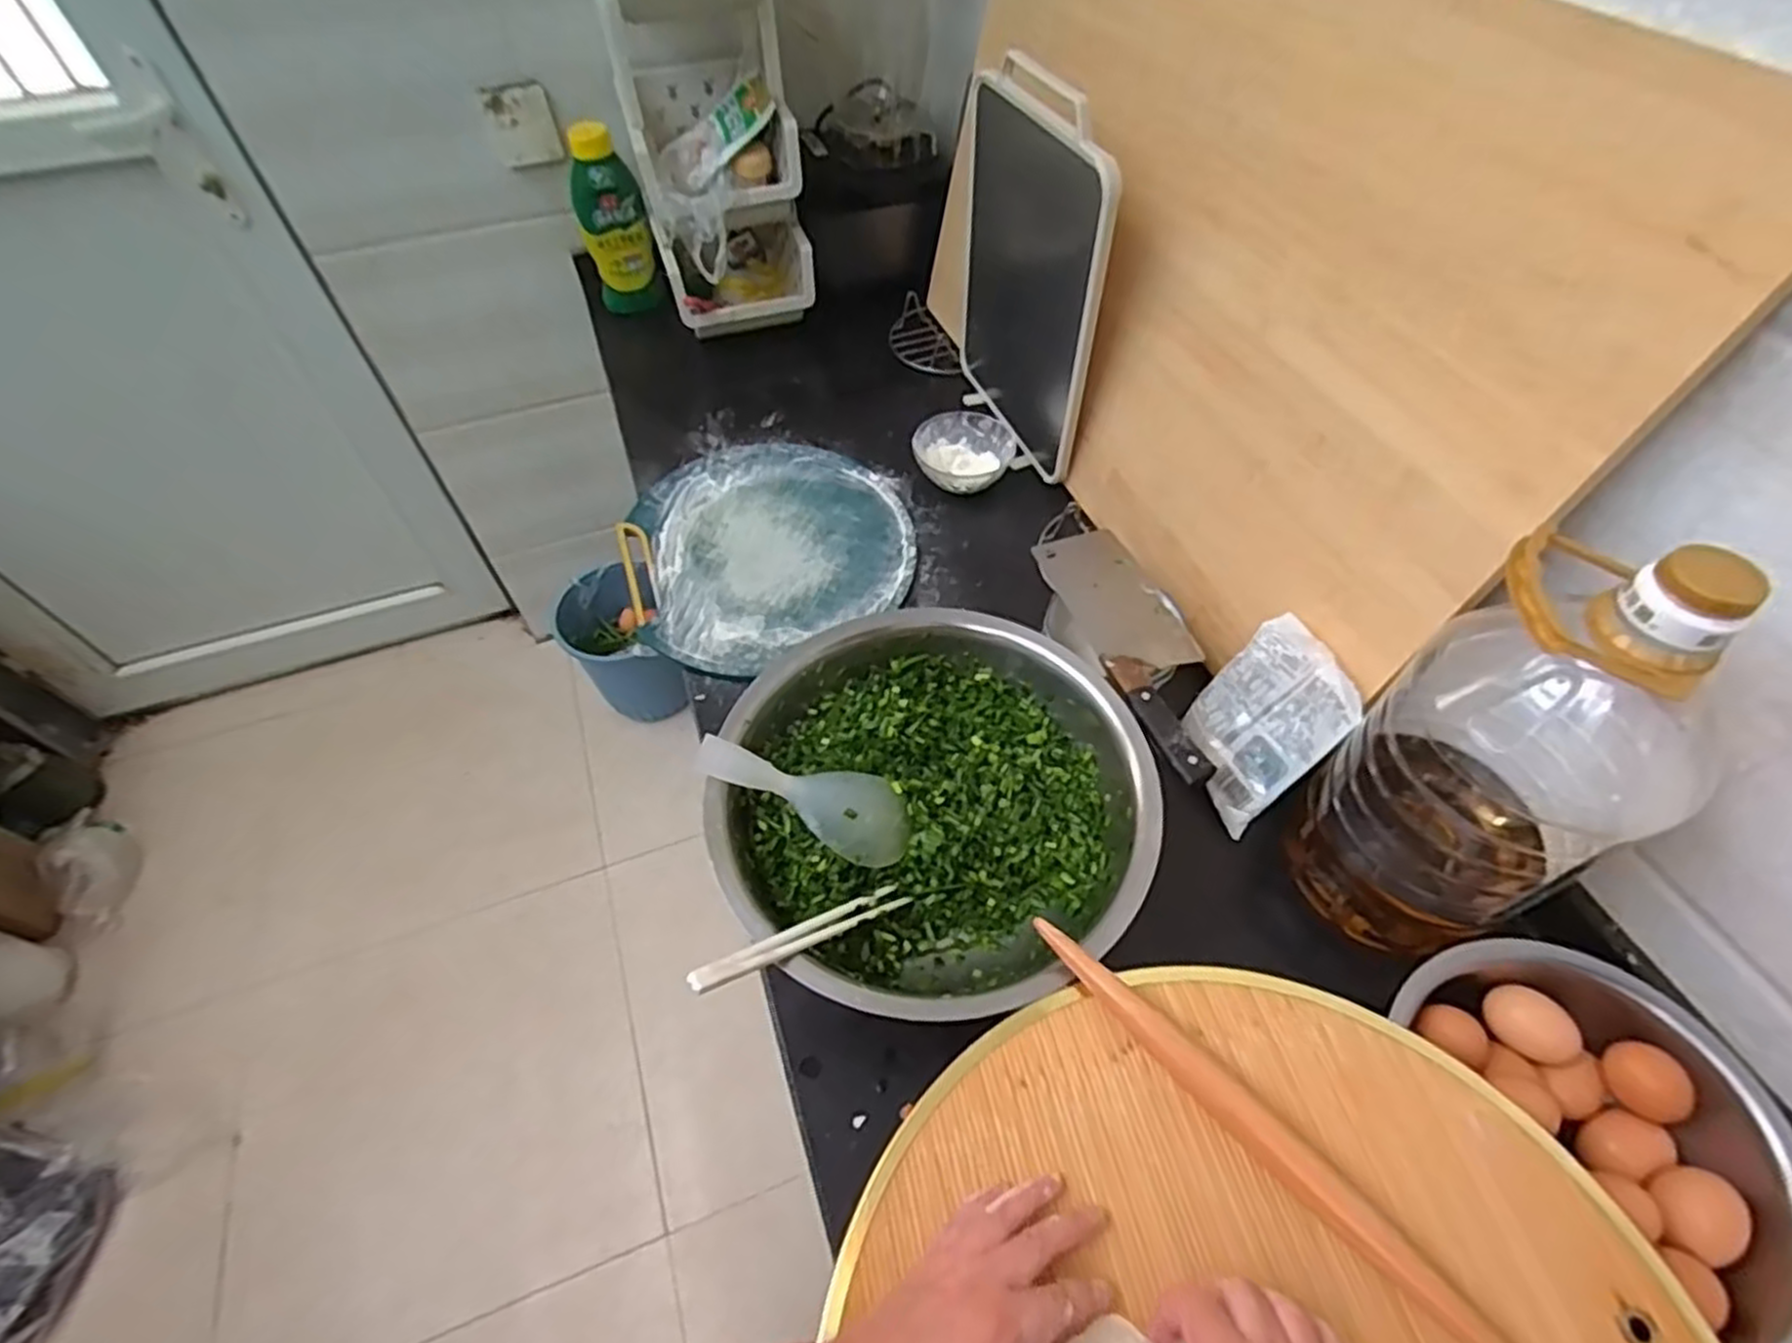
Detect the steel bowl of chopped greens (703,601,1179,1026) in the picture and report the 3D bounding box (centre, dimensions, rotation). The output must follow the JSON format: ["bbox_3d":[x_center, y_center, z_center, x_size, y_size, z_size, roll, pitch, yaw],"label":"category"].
[{"bbox_3d":[0.030,0.112,0.642,0.324,0.093,0.333,-1,53,1],"label":"steel bowl of chopped greens"}]

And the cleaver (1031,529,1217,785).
[{"bbox_3d":[0.219,-0.027,0.702,0.089,0.029,0.281,-14,54,-9],"label":"cleaver"}]

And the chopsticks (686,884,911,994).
[{"bbox_3d":[-0.061,0.184,0.549,0.021,0.011,0.201,43,27,28],"label":"chopsticks"}]

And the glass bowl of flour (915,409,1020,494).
[{"bbox_3d":[0.080,-0.263,0.961,0.112,0.046,0.118,-1,53,1],"label":"glass bowl of flour"}]

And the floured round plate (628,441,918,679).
[{"bbox_3d":[-0.138,-0.153,0.910,0.300,0.016,0.349,-12,54,-8],"label":"floured round plate"}]

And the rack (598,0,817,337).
[{"bbox_3d":[-0.245,-0.727,1.022,0.207,0.540,0.314,-13,54,-9],"label":"rack"}]

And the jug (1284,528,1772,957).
[{"bbox_3d":[0.398,0.056,0.512,0.138,0.335,0.150,-31,58,-20],"label":"jug"}]

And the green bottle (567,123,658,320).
[{"bbox_3d":[-0.416,-0.659,1.164,0.095,0.244,0.076,-17,55,-11],"label":"green bottle"}]

